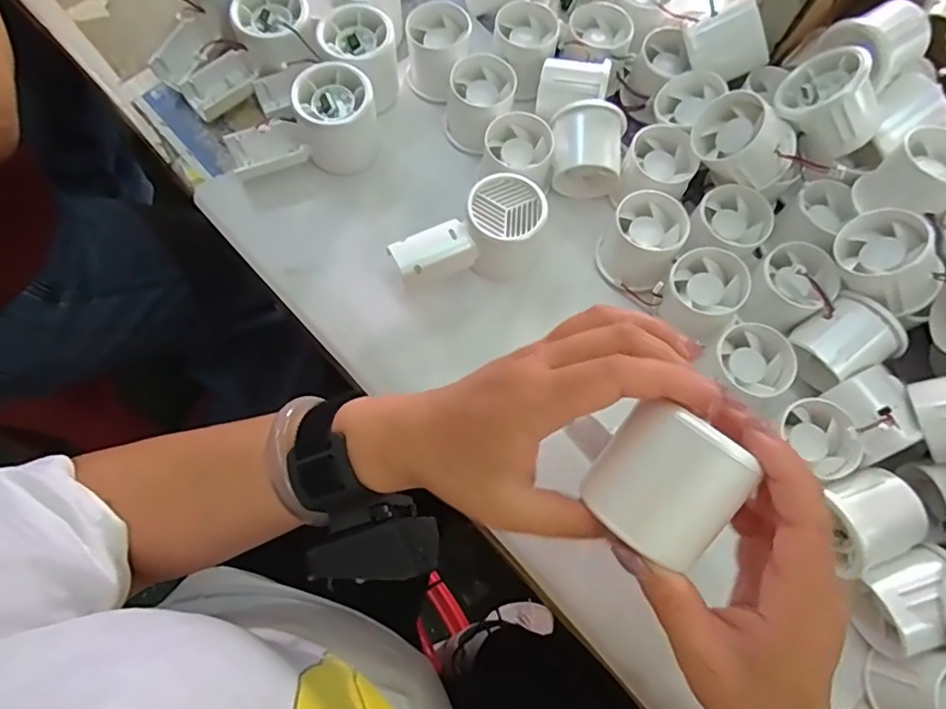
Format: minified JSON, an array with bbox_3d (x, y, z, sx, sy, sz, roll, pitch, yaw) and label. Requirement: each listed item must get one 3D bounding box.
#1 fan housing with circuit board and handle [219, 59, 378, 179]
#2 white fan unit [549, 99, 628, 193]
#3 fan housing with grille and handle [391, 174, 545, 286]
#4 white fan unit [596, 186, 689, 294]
[{"bbox_3d":[-0.130,-0.173,0.430,0.111,0.056,0.052,-12,73,-7],"label":"fan housing with circuit board and handle"},{"bbox_3d":[0.087,-0.158,0.440,0.054,0.047,0.051,4,72,-1],"label":"white fan unit"},{"bbox_3d":[0.001,-0.077,0.407,0.108,0.047,0.055,-36,77,-13],"label":"fan housing with grille and handle"},{"bbox_3d":[0.123,-0.083,0.416,0.052,0.045,0.057,31,73,7],"label":"white fan unit"}]

